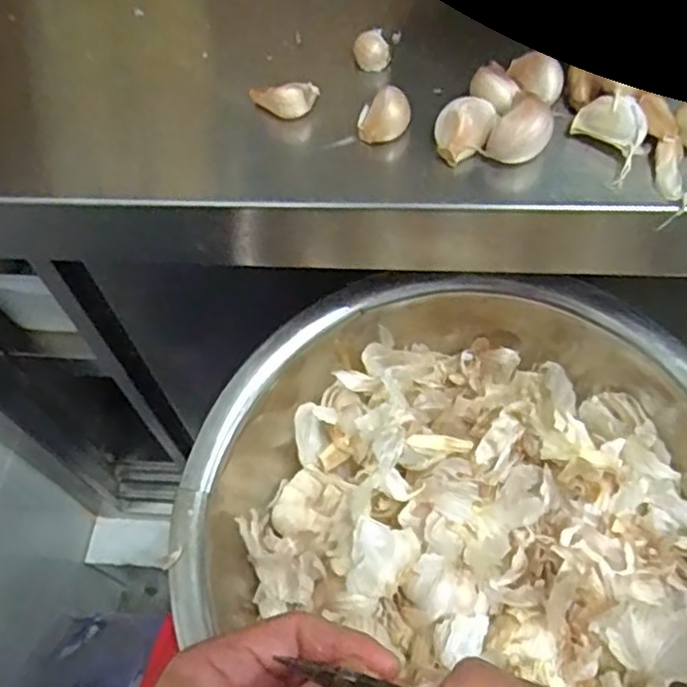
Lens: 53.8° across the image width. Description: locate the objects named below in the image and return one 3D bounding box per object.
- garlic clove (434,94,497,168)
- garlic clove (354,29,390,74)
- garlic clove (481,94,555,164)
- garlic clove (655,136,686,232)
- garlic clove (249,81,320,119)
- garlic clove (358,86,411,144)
[{"bbox_3d":[0.055,-0.100,0.314,0.029,0.017,0.020,-35,62,-18],"label":"garlic clove"},{"bbox_3d":[0.015,-0.149,0.345,0.017,0.016,0.011,-15,58,-6],"label":"garlic clove"},{"bbox_3d":[0.079,-0.095,0.305,0.026,0.021,0.018,-28,60,-14],"label":"garlic clove"},{"bbox_3d":[0.144,-0.071,0.297,0.013,0.007,0.041,1,78,4],"label":"garlic clove"},{"bbox_3d":[-0.029,-0.120,0.333,0.033,0.016,0.010,1,57,3],"label":"garlic clove"},{"bbox_3d":[0.020,-0.108,0.320,0.024,0.019,0.014,-5,57,-1],"label":"garlic clove"}]

